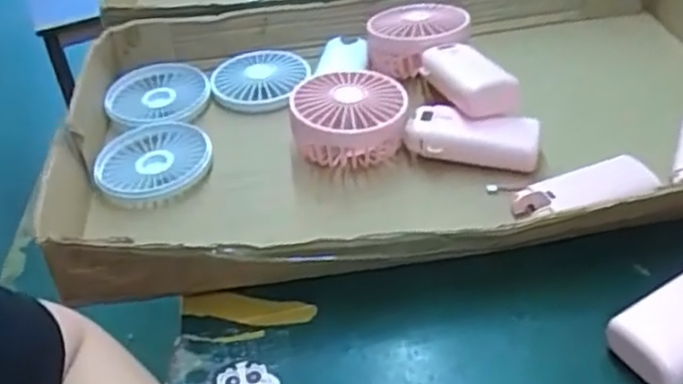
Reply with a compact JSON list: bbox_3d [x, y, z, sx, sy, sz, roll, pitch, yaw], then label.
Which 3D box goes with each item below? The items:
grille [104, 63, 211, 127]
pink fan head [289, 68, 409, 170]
[{"bbox_3d":[-0.158,-0.083,0.610,0.086,0.015,0.084,-12,39,-6],"label":"grille"},{"bbox_3d":[0.007,-0.049,0.545,0.083,0.058,0.083,-5,39,2],"label":"pink fan head"}]

